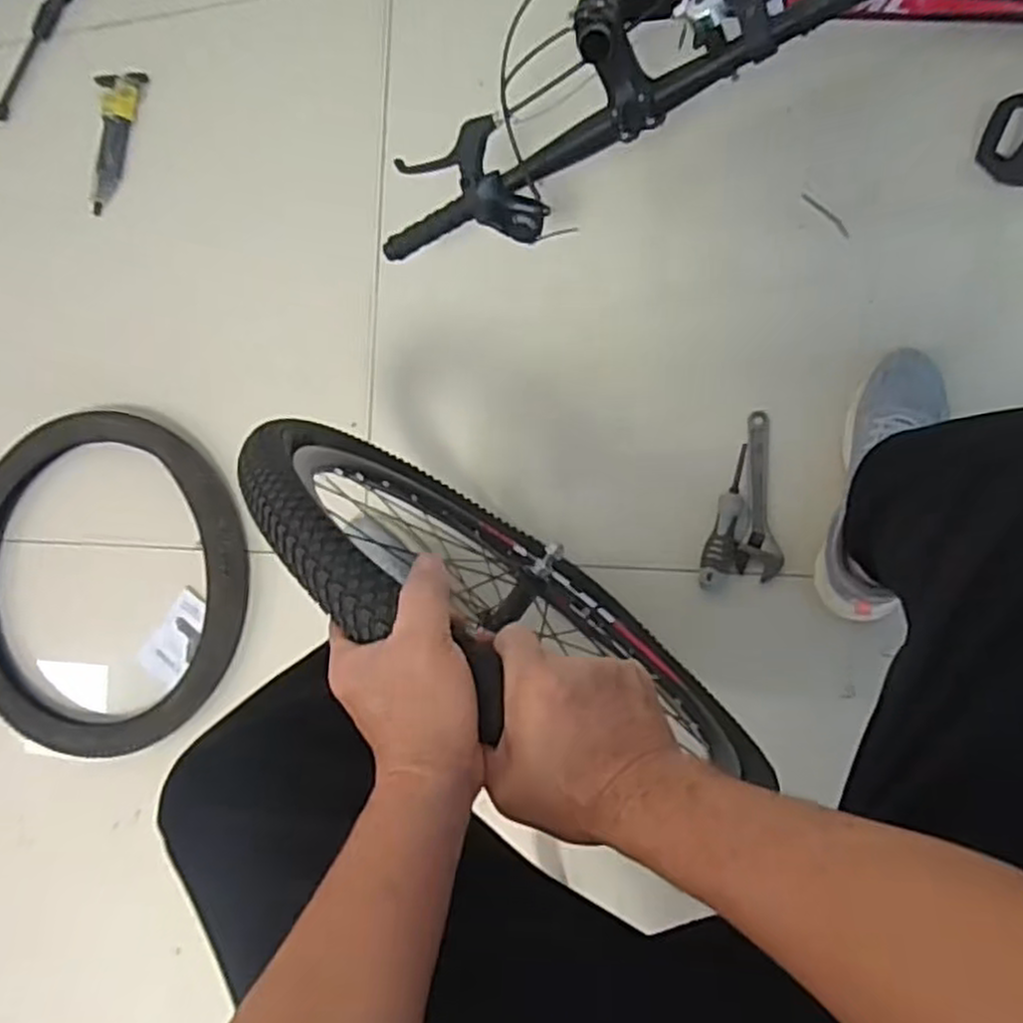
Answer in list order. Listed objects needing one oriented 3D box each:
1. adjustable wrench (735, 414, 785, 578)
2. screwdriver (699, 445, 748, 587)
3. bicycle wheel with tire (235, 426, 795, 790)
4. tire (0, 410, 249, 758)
[{"bbox_3d":[0.283,-0.018,0.853,0.046,0.011,0.190,1,87,15],"label":"adjustable wrench"},{"bbox_3d":[0.249,0.008,0.847,0.040,0.028,0.160,16,91,15],"label":"screwdriver"},{"bbox_3d":[0.011,0.076,0.651,0.482,0.478,0.069,31,93,9],"label":"bicycle wheel with tire"},{"bbox_3d":[-0.589,0.106,1.064,0.464,0.067,0.478,-1,87,15],"label":"tire"}]

